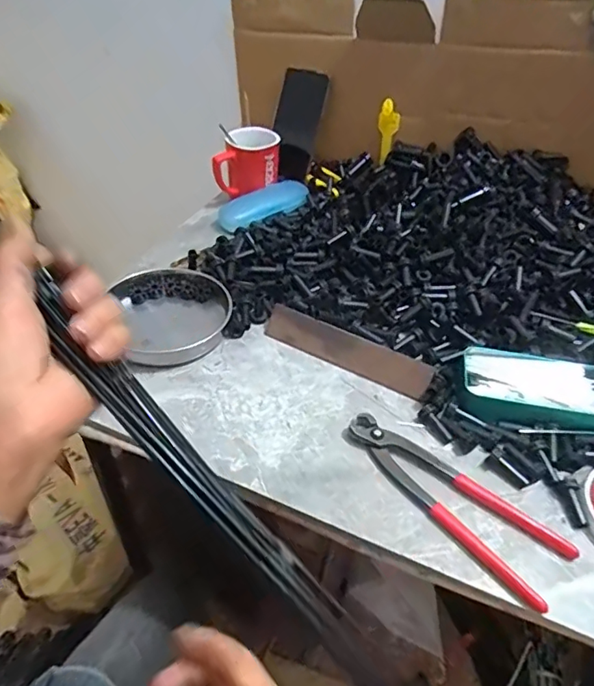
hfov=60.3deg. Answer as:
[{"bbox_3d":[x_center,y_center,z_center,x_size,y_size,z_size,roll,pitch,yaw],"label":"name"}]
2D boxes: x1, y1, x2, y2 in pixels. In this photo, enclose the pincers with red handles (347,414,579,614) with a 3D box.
[{"bbox_3d":[0.128,0.119,0.421,0.058,0.013,0.192,-32,54,-28],"label":"pincers with red handles"}]

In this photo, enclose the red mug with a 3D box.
[{"bbox_3d":[-0.069,-0.255,0.730,0.075,0.070,0.089,13,46,10],"label":"red mug"}]

